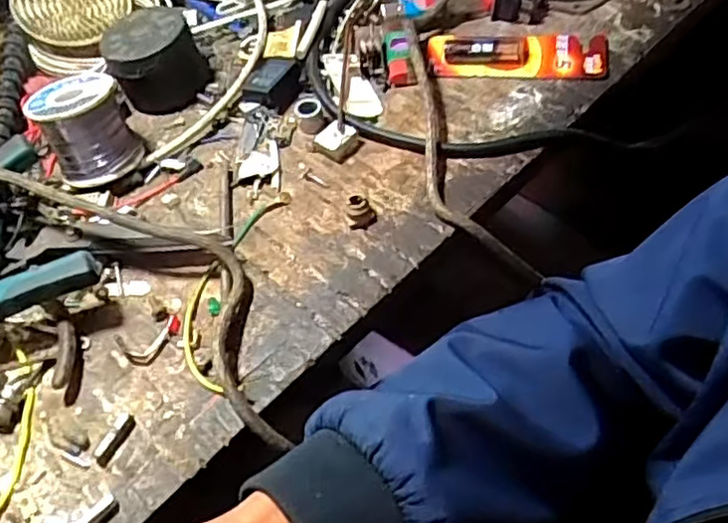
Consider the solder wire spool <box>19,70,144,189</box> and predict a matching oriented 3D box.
[{"bbox_3d":[-0.166,-0.080,0.401,0.050,0.051,0.050,-25,45,-14],"label":"solder wire spool"}]

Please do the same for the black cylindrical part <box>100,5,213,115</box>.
[{"bbox_3d":[-0.138,-0.136,0.443,0.061,0.041,0.059,-19,55,-7],"label":"black cylindrical part"}]

